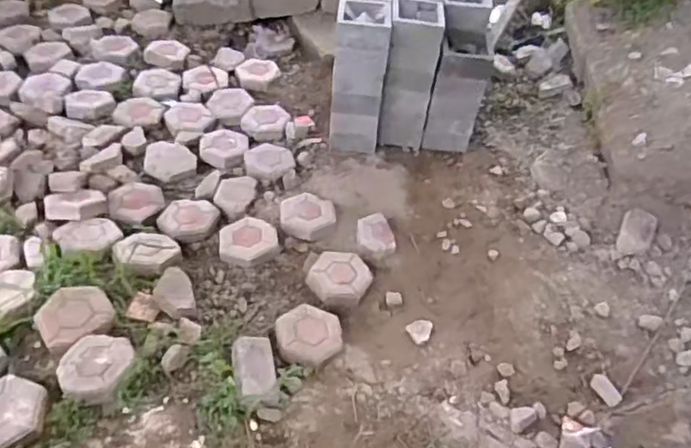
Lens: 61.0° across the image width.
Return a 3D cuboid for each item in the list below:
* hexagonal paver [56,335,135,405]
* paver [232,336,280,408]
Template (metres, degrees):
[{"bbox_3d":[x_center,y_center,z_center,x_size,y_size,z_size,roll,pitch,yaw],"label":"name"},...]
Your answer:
[{"bbox_3d":[-0.692,0.390,1.623,0.199,0.046,0.211,8,46,3],"label":"hexagonal paver"},{"bbox_3d":[-0.256,0.416,1.653,0.117,0.077,0.207,-8,47,-13],"label":"paver"}]

